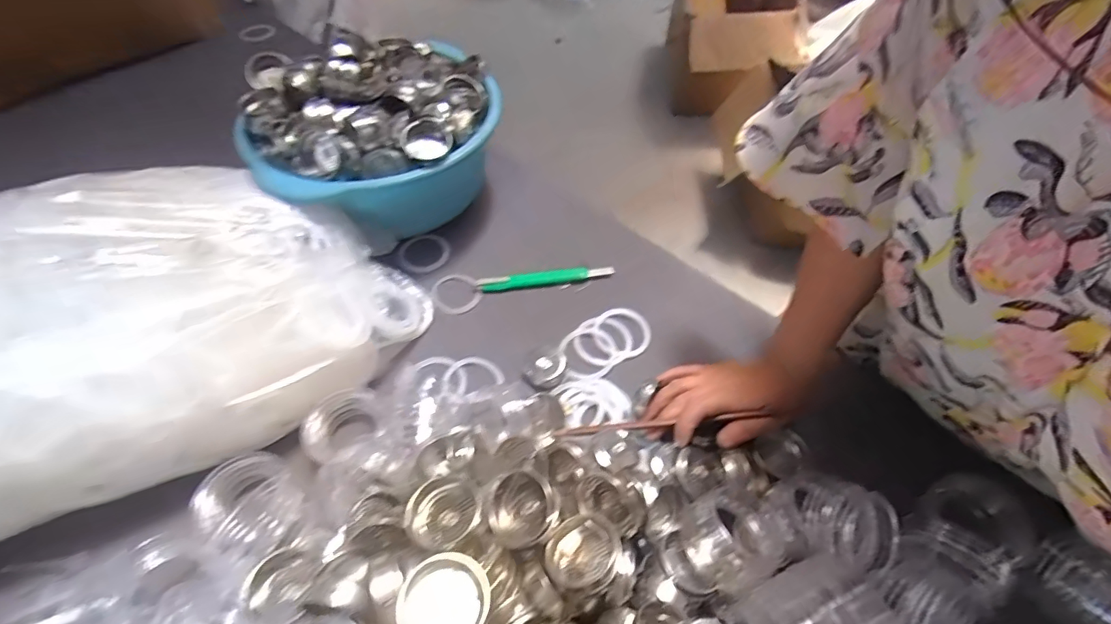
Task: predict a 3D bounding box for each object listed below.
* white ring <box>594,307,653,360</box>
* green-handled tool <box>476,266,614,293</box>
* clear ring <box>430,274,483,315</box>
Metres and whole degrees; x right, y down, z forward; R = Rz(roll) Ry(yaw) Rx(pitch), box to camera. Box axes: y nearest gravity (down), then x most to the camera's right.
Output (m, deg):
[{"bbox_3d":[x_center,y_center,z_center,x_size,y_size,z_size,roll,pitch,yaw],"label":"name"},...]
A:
[{"bbox_3d":[0.070,0.020,0.520,0.058,0.004,0.058,0,54,0],"label":"white ring"},{"bbox_3d":[-0.012,-0.038,0.566,0.149,0.014,0.016,-9,54,-7],"label":"green-handled tool"},{"bbox_3d":[-0.111,-0.022,0.551,0.051,0.011,0.053,0,54,0],"label":"clear ring"}]

